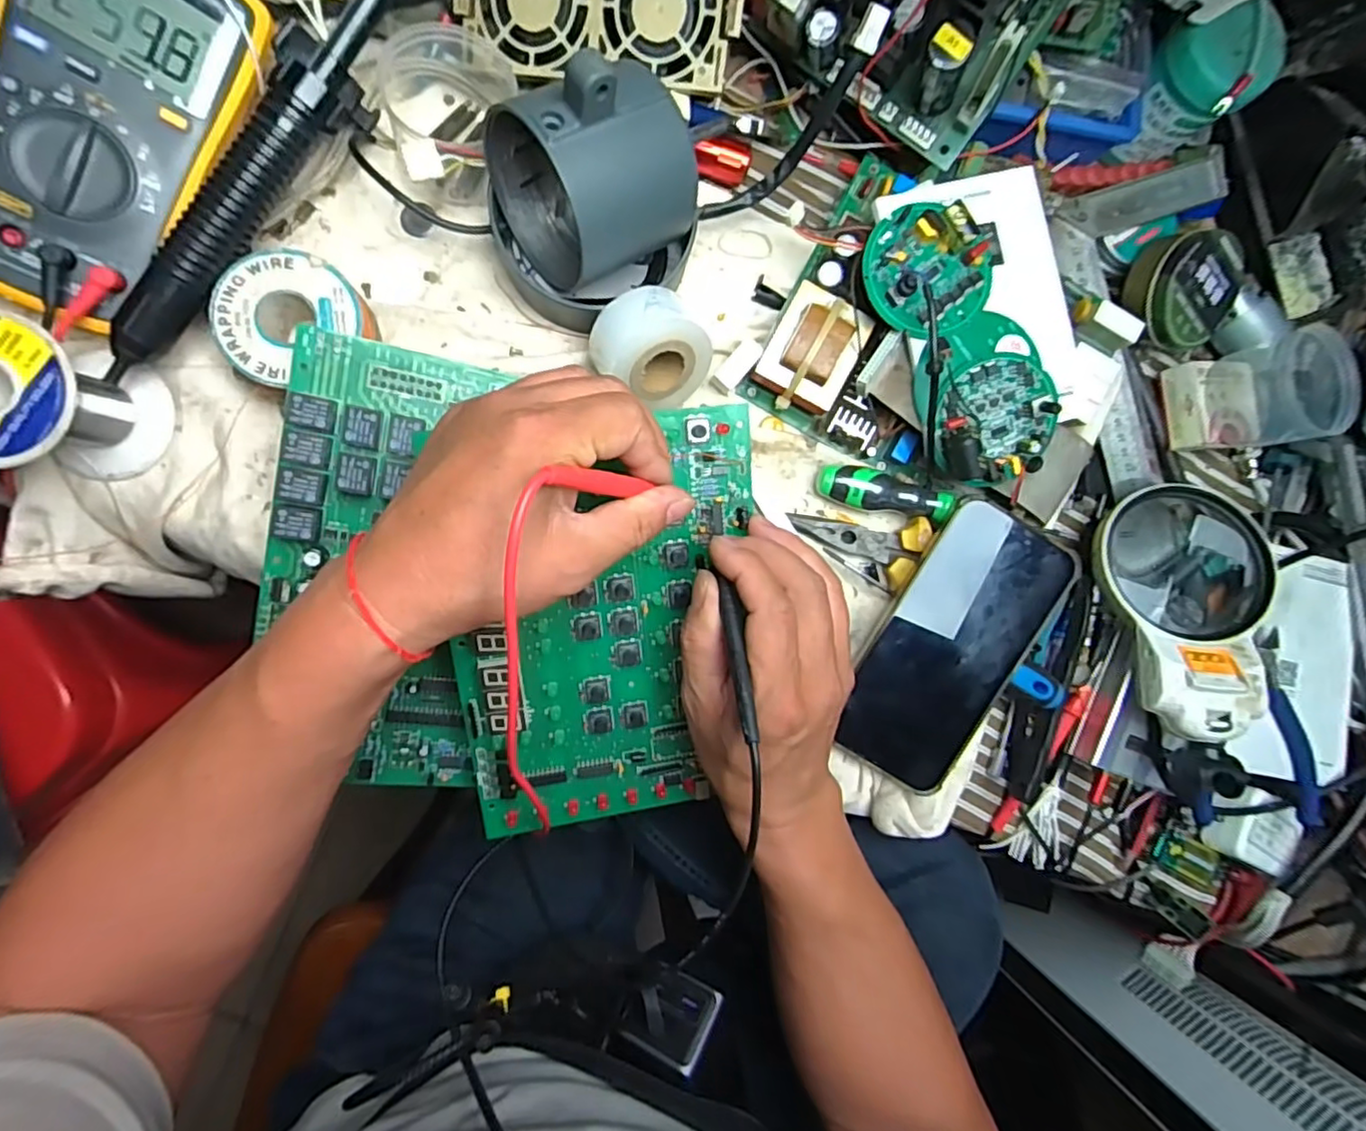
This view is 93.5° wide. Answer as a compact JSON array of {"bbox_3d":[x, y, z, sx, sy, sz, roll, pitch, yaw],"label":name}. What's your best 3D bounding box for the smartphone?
[{"bbox_3d":[0.152,0.048,0.366,0.077,0.008,0.159,31,98,-1],"label":"smartphone"}]

